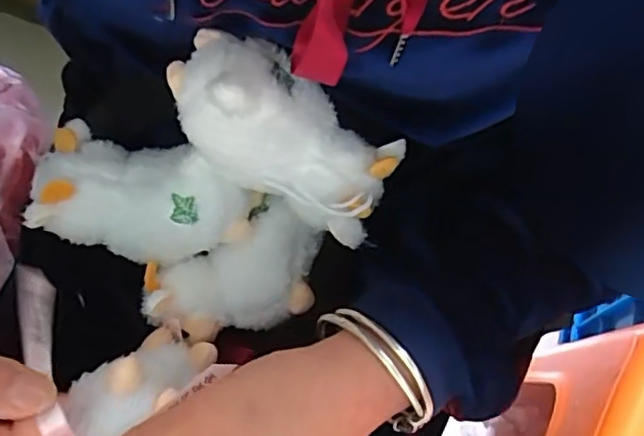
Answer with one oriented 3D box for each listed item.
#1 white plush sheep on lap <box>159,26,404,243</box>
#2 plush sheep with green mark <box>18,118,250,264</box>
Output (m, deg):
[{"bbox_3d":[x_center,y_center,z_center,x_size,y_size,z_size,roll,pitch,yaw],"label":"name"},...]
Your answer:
[{"bbox_3d":[-0.019,-0.041,0.309,0.118,0.054,0.051,34,60,-31],"label":"white plush sheep on lap"},{"bbox_3d":[-0.101,-0.015,0.339,0.113,0.055,0.059,9,64,1],"label":"plush sheep with green mark"}]

